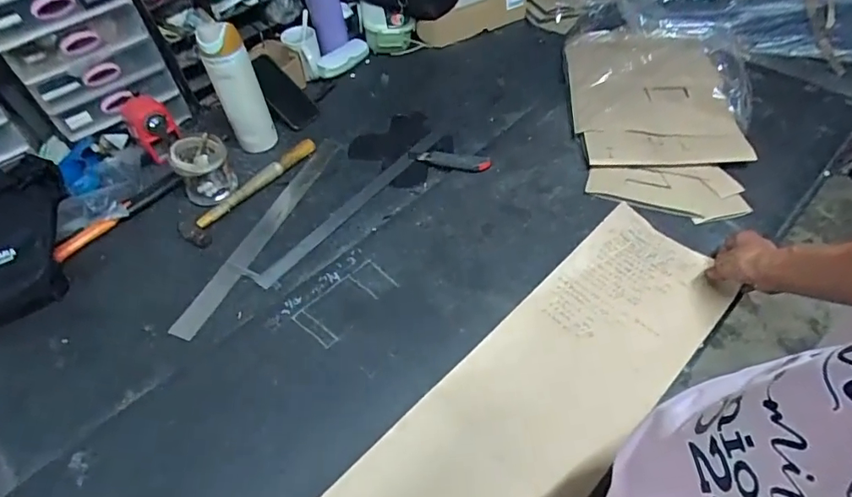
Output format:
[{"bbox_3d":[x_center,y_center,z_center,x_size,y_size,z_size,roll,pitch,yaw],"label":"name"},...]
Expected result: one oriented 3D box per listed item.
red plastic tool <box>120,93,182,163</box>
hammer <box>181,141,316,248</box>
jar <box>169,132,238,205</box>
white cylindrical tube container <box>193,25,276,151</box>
[{"bbox_3d":[-0.534,-0.244,0.966,0.077,0.071,0.107,-34,57,-19],"label":"red plastic tool"},{"bbox_3d":[-0.318,-0.109,0.934,0.079,0.028,0.302,35,63,28],"label":"hammer"},{"bbox_3d":[-0.404,-0.146,0.913,0.092,0.117,0.094,-3,52,3],"label":"jar"},{"bbox_3d":[-0.345,-0.296,0.922,0.080,0.234,0.072,-25,54,-14],"label":"white cylindrical tube container"}]

